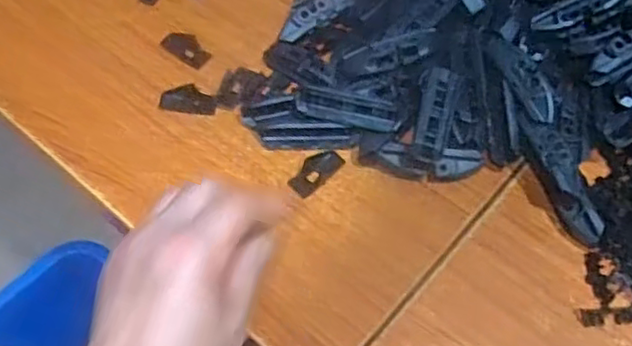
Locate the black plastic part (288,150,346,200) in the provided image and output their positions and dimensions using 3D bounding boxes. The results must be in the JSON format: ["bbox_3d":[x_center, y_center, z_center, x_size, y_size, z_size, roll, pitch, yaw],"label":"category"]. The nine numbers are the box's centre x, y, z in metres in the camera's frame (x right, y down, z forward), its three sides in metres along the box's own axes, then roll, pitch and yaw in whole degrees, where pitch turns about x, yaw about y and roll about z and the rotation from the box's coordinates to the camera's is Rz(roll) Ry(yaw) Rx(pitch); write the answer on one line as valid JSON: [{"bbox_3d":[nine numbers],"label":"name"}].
[{"bbox_3d":[-0.001,-0.001,0.462,0.021,0.004,0.042,36,61,21],"label":"black plastic part"}]

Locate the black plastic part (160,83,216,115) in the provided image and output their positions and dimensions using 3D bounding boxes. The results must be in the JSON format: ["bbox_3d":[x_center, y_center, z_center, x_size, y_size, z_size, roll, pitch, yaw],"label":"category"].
[{"bbox_3d":[-0.094,-0.056,0.497,0.040,0.009,0.026,9,55,5],"label":"black plastic part"}]

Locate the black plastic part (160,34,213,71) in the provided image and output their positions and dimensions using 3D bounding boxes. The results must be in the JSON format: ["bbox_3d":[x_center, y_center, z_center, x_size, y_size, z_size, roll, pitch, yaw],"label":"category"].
[{"bbox_3d":[-0.102,-0.100,0.530,0.041,0.004,0.024,33,60,20],"label":"black plastic part"}]

